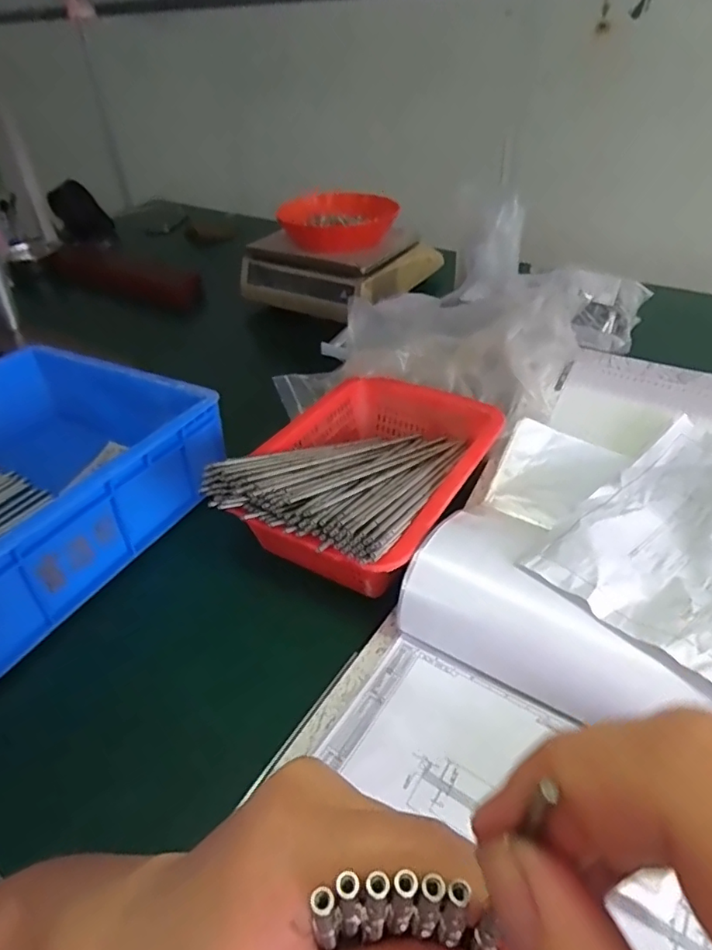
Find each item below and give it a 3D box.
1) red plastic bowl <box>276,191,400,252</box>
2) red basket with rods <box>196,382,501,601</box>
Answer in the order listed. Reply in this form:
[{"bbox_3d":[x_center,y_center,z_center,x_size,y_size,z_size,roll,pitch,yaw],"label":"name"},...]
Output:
[{"bbox_3d":[-0.038,-0.469,1.026,0.204,0.060,0.171,-11,40,-11],"label":"red plastic bowl"},{"bbox_3d":[0.009,-0.008,0.548,0.196,0.090,0.289,19,43,24],"label":"red basket with rods"}]

